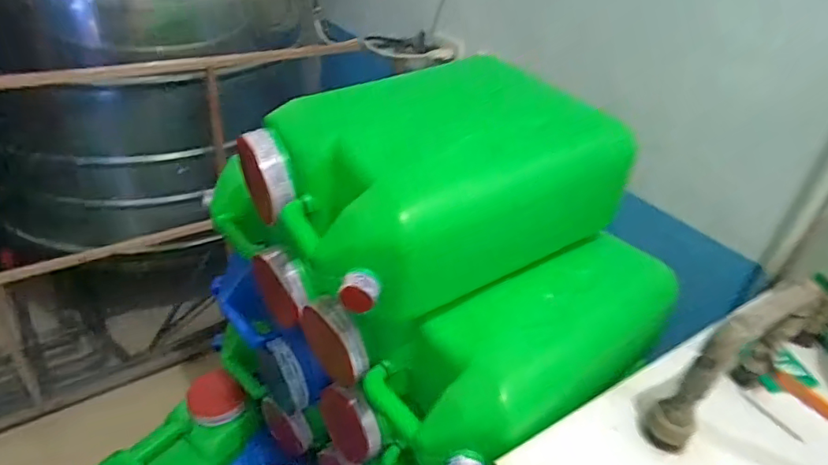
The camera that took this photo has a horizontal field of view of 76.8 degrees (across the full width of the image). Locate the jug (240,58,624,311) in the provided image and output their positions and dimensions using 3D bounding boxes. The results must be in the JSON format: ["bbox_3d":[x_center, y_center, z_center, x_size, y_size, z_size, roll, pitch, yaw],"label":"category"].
[{"bbox_3d":[0.029,-0.082,0.642,0.382,0.193,0.256,-14,40,-27],"label":"jug"}]

